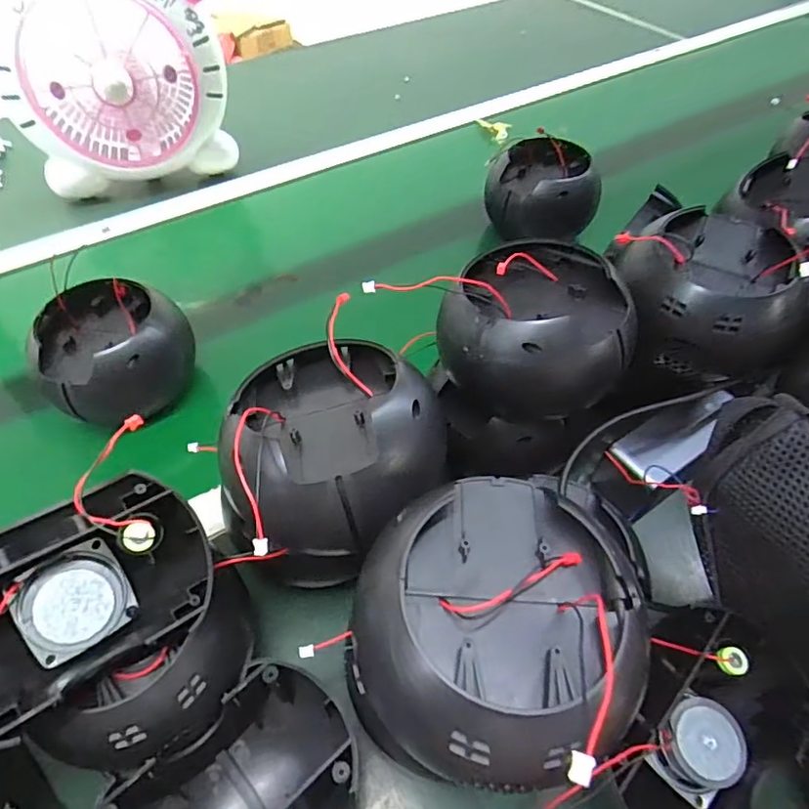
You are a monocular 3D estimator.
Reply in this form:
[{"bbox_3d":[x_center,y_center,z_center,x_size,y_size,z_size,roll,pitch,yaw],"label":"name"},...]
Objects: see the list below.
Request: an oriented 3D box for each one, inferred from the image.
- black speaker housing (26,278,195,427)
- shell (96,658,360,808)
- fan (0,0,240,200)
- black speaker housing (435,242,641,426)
[{"bbox_3d":[-0.256,-0.036,0.503,0.128,0.100,0.116,-23,56,-18],"label":"black speaker housing"},{"bbox_3d":[-0.089,0.216,0.303,0.127,0.067,0.087,-33,59,-24],"label":"shell"},{"bbox_3d":[-0.357,-0.416,0.696,0.250,0.235,0.113,-17,54,-13],"label":"fan"},{"bbox_3d":[0.088,-0.050,0.399,0.125,0.100,0.105,-3,52,-3],"label":"black speaker housing"}]

